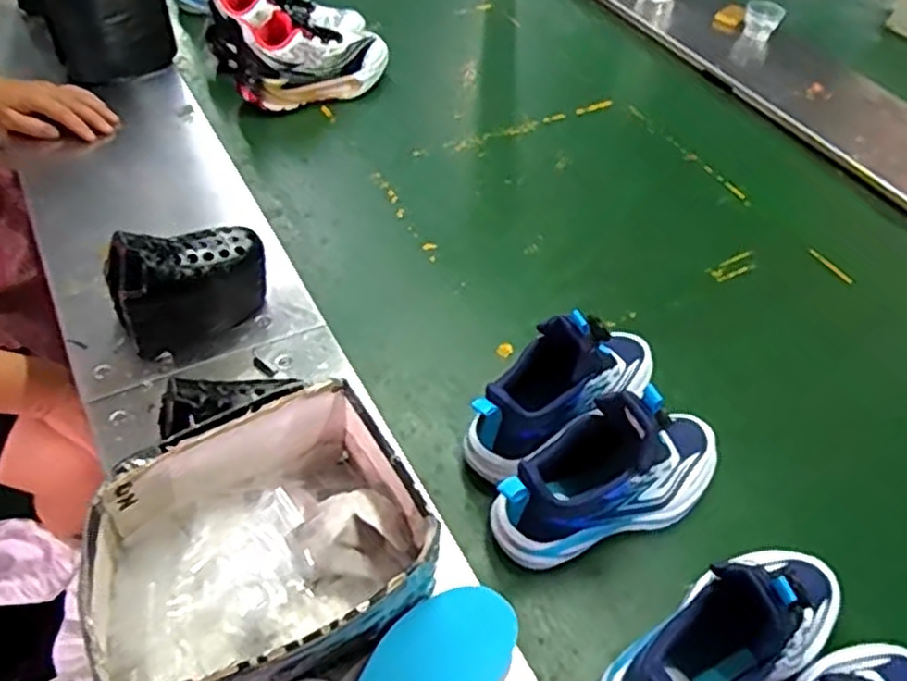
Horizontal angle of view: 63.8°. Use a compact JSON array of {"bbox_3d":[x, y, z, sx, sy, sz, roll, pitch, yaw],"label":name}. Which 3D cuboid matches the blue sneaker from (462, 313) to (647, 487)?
[{"bbox_3d":[0.104,0.037,0.676,0.213,0.137,0.075,-31,58,-28],"label":"blue sneaker"}]

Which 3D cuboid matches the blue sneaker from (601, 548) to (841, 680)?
[{"bbox_3d":[0.210,0.211,0.524,0.226,0.138,0.079,-23,55,-23],"label":"blue sneaker"}]

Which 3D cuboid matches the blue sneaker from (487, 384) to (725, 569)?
[{"bbox_3d":[0.140,0.106,0.619,0.223,0.129,0.085,-14,52,-17],"label":"blue sneaker"}]

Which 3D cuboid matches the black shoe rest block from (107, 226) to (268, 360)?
[{"bbox_3d":[-0.250,-0.052,0.703,0.141,0.131,0.047,-25,53,-25],"label":"black shoe rest block"}]

